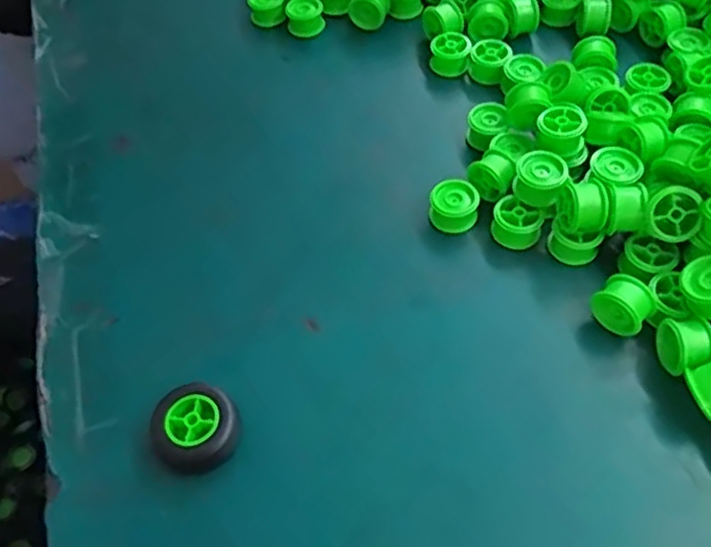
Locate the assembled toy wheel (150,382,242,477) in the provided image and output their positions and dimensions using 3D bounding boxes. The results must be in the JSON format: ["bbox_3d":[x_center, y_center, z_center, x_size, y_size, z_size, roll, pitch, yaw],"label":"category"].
[{"bbox_3d":[-0.094,0.091,0.389,0.048,0.028,0.046,-2,55,3],"label":"assembled toy wheel"}]

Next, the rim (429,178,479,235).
[{"bbox_3d":[0.070,-0.047,0.474,0.032,0.027,0.031,-2,55,3],"label":"rim"}]

